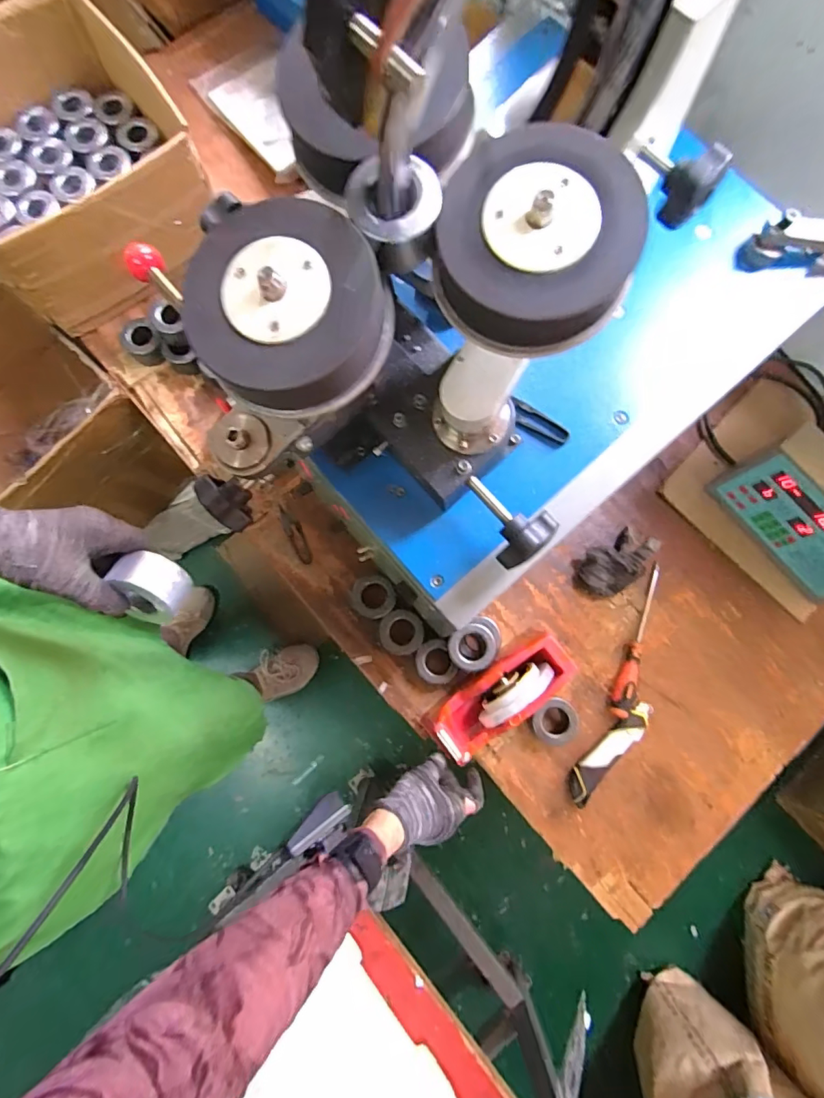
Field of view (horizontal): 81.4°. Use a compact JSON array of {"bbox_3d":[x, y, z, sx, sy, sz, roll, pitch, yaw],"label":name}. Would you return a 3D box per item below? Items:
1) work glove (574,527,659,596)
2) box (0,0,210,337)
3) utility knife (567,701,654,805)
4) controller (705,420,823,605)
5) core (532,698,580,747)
[{"bbox_3d":[0.288,0.022,0.677,0.111,0.062,0.075,-24,79,-5],"label":"work glove"},{"bbox_3d":[-0.507,-0.565,0.708,0.339,0.170,0.347,-40,81,-8],"label":"box"},{"bbox_3d":[0.271,0.275,0.657,0.165,0.018,0.038,-44,82,-8],"label":"utility knife"},{"bbox_3d":[0.535,-0.040,0.645,0.067,0.159,0.223,-36,81,-7],"label":"controller"},{"bbox_3d":[0.194,0.235,0.645,0.059,0.037,0.067,-26,79,-5],"label":"core"}]

